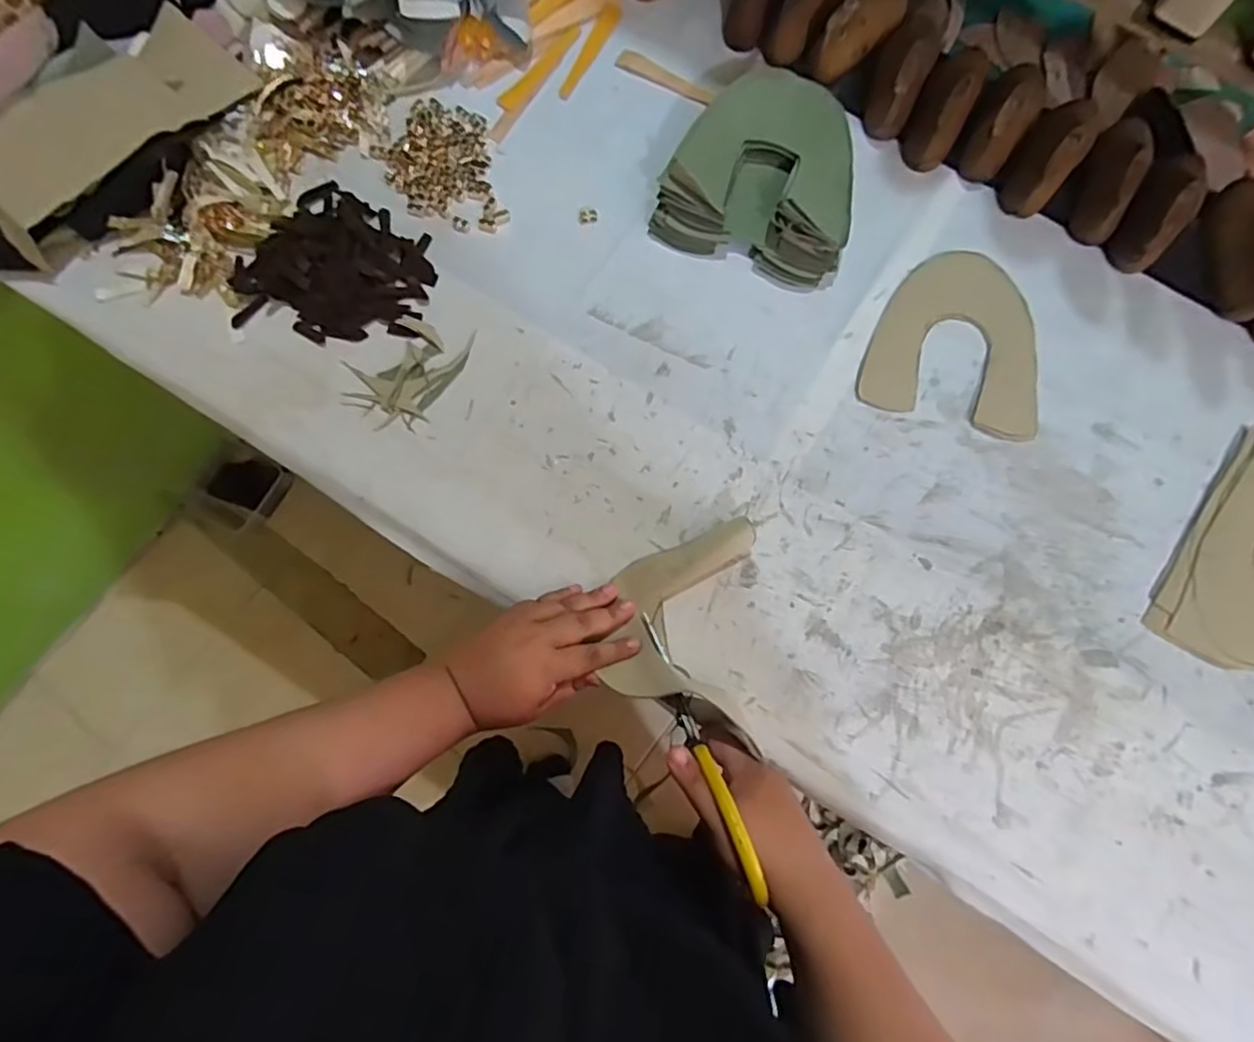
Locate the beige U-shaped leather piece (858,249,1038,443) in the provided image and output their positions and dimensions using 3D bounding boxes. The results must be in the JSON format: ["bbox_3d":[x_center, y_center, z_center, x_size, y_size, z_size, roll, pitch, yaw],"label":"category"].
[{"bbox_3d":[0.299,-0.166,0.580,0.151,0.004,0.165,15,78,3],"label":"beige U-shaped leather piece"}]

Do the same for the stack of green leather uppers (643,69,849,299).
[{"bbox_3d":[0.130,-0.319,0.587,0.172,0.051,0.174,21,79,4],"label":"stack of green leather uppers"}]

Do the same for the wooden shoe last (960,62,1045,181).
[{"bbox_3d":[0.354,-0.376,0.598,0.052,0.056,0.113,31,80,6],"label":"wooden shoe last"}]

